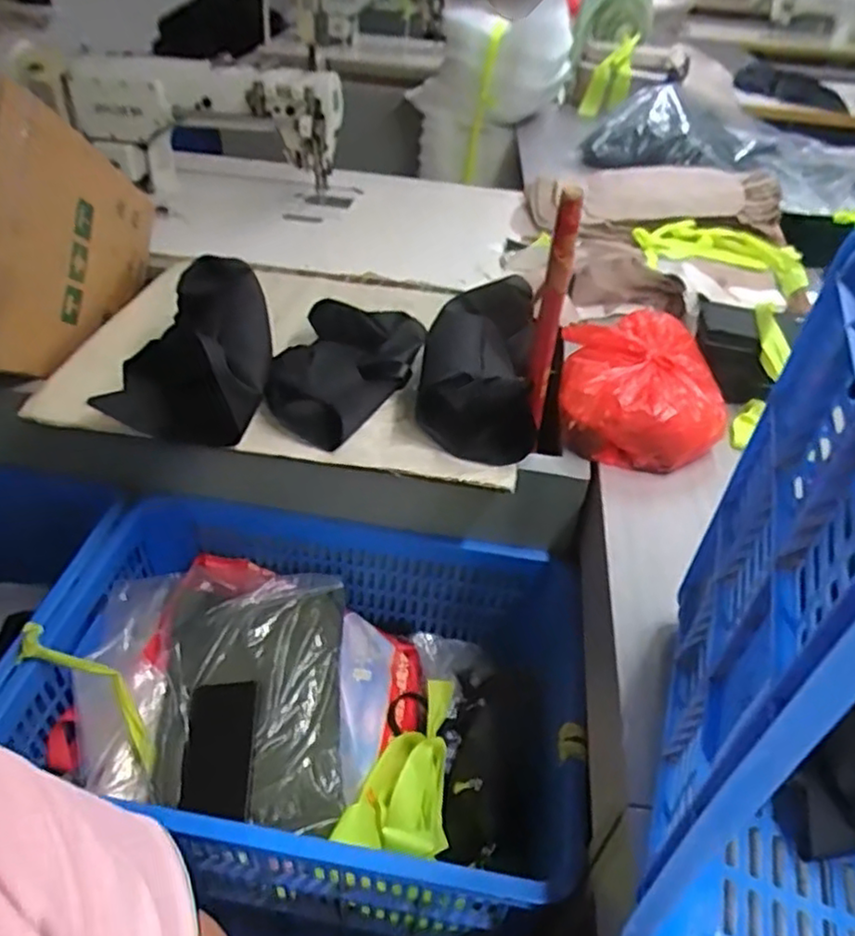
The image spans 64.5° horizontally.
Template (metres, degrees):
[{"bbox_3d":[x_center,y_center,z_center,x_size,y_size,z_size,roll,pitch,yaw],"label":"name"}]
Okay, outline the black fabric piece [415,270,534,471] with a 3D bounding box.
[{"bbox_3d":[0.061,-0.118,0.841,0.140,0.137,0.198,2,41,-3],"label":"black fabric piece"}]

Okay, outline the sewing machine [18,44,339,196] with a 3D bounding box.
[{"bbox_3d":[-0.458,-0.649,1.312,0.532,0.246,0.219,4,41,0],"label":"sewing machine"}]

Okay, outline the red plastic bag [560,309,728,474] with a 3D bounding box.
[{"bbox_3d":[0.273,-0.108,0.875,0.193,0.108,0.230,7,41,2],"label":"red plastic bag"}]

